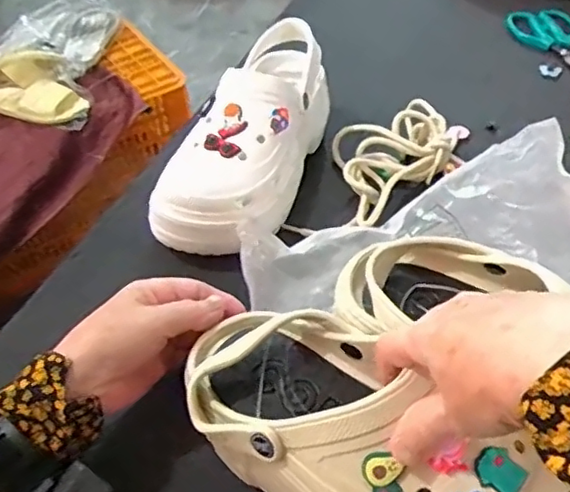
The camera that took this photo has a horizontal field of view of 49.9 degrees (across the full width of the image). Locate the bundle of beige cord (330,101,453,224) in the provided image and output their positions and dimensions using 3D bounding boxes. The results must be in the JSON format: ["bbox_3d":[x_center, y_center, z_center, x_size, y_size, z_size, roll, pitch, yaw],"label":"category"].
[{"bbox_3d":[0.106,-0.093,0.603,0.138,0.041,0.103,-24,50,-18],"label":"bundle of beige cord"}]

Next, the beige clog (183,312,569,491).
[{"bbox_3d":[0.045,0.116,0.350,0.249,0.097,0.104,30,55,26],"label":"beige clog"}]

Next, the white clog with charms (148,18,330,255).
[{"bbox_3d":[-0.025,-0.104,0.563,0.094,0.099,0.255,15,50,17],"label":"white clog with charms"}]

